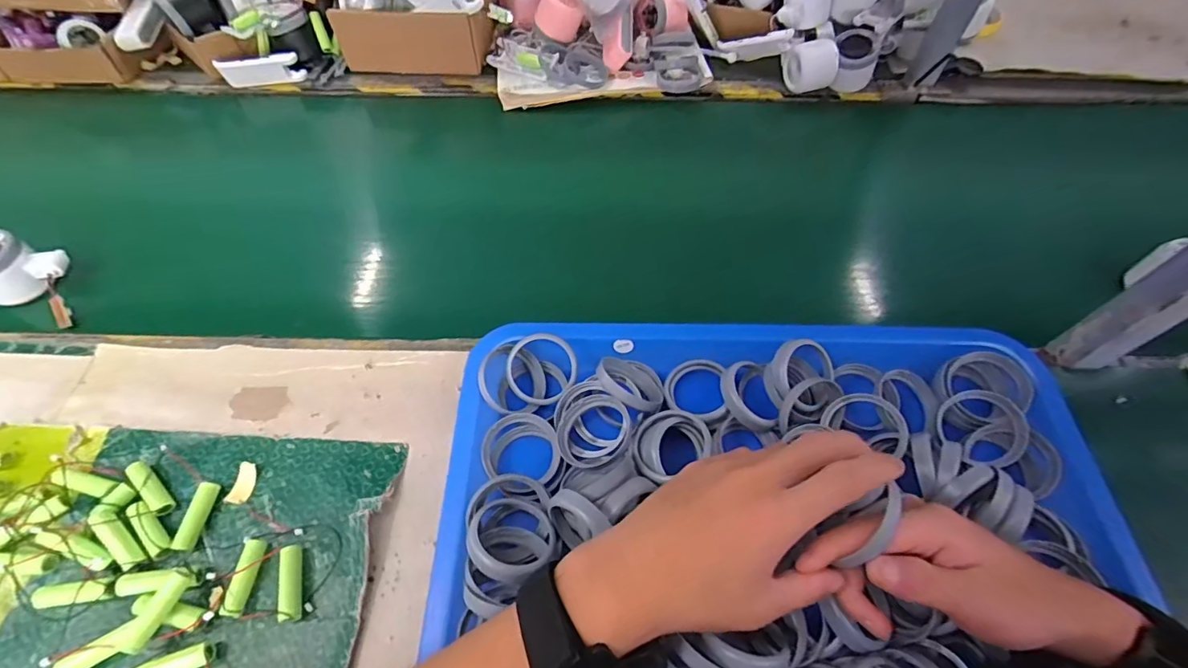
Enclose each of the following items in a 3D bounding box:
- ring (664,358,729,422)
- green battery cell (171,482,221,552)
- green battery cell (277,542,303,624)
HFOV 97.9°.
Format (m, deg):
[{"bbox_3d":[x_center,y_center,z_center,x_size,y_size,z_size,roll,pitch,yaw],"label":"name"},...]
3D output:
[{"bbox_3d":[0.083,0.043,0.426,0.047,0.019,0.055,6,57,4],"label":"ring"},{"bbox_3d":[-0.300,0.137,0.391,0.012,0.011,0.050,4,57,3],"label":"green battery cell"},{"bbox_3d":[-0.214,0.175,0.365,0.013,0.013,0.051,-15,59,-10],"label":"green battery cell"}]

